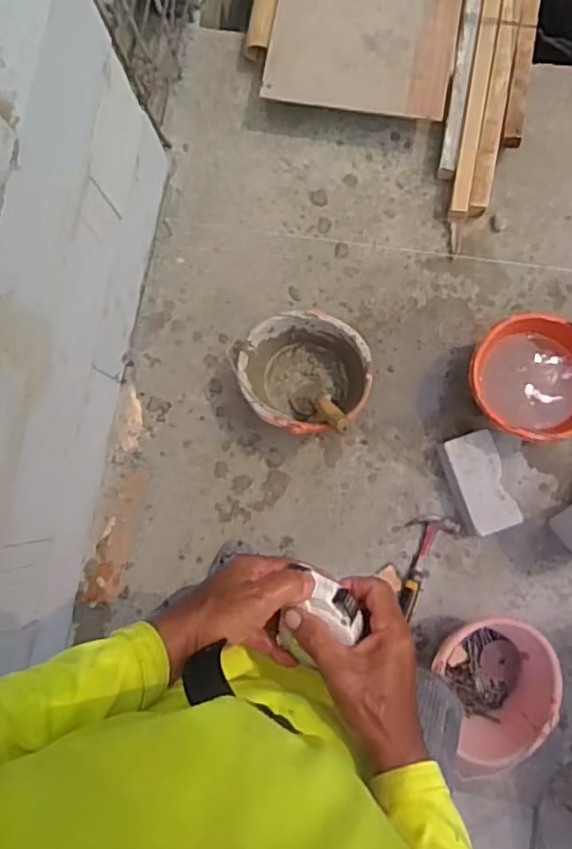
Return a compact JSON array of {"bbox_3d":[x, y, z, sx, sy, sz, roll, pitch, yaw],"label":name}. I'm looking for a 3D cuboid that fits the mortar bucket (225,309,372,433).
[{"bbox_3d":[0.037,-0.099,1.336,0.253,0.172,0.239,0,84,4],"label":"mortar bucket"}]

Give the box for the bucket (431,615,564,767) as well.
[{"bbox_3d":[0.396,0.480,1.232,0.207,0.178,0.230,-15,83,2],"label":"bucket"}]

